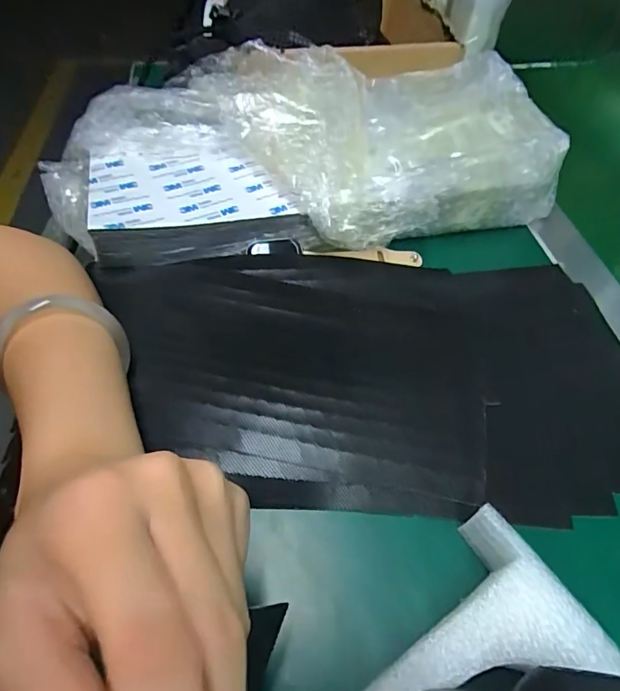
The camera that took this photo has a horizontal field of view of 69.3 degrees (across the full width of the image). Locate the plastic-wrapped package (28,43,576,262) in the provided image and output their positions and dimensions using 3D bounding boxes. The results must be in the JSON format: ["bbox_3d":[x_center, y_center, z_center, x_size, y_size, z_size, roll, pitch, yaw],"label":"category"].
[{"bbox_3d":[-0.005,-0.147,0.342,0.378,0.072,0.180,-2,55,-6],"label":"plastic-wrapped package"}]

